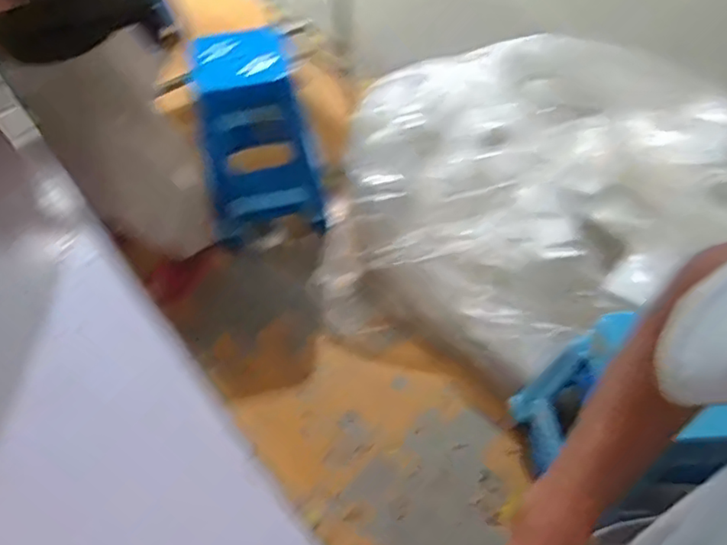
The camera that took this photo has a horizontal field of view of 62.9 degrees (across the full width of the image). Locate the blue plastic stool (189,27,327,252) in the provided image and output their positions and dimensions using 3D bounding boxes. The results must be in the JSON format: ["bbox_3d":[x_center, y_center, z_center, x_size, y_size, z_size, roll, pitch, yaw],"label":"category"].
[{"bbox_3d":[-0.336,-0.401,1.818,0.361,0.570,0.294,-15,54,-10],"label":"blue plastic stool"}]

